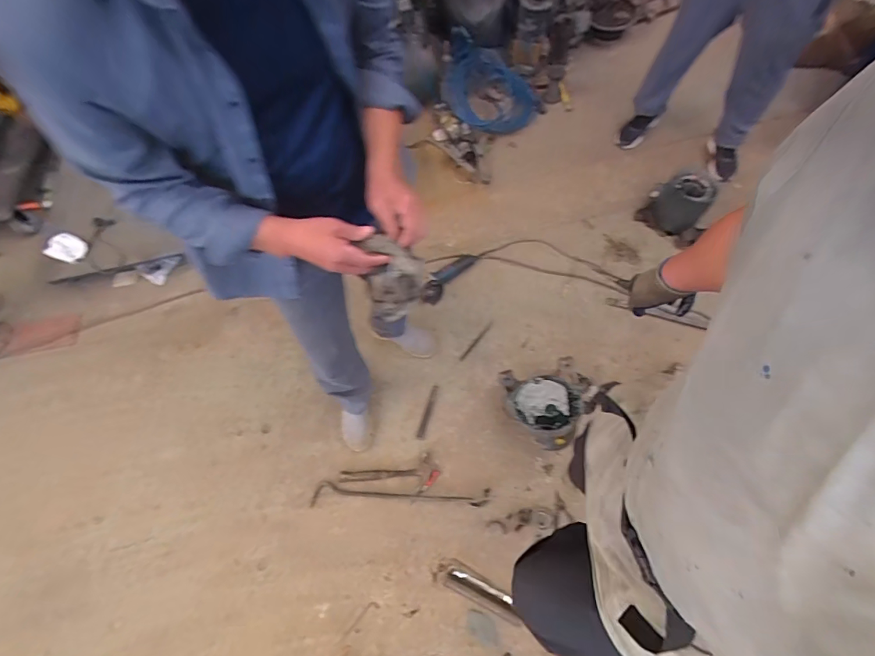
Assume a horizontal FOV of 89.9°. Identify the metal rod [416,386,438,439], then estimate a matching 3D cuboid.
[{"bbox_3d":[-0.034,0.295,1.546,0.026,0.012,0.193,13,69,11],"label":"metal rod"}]

